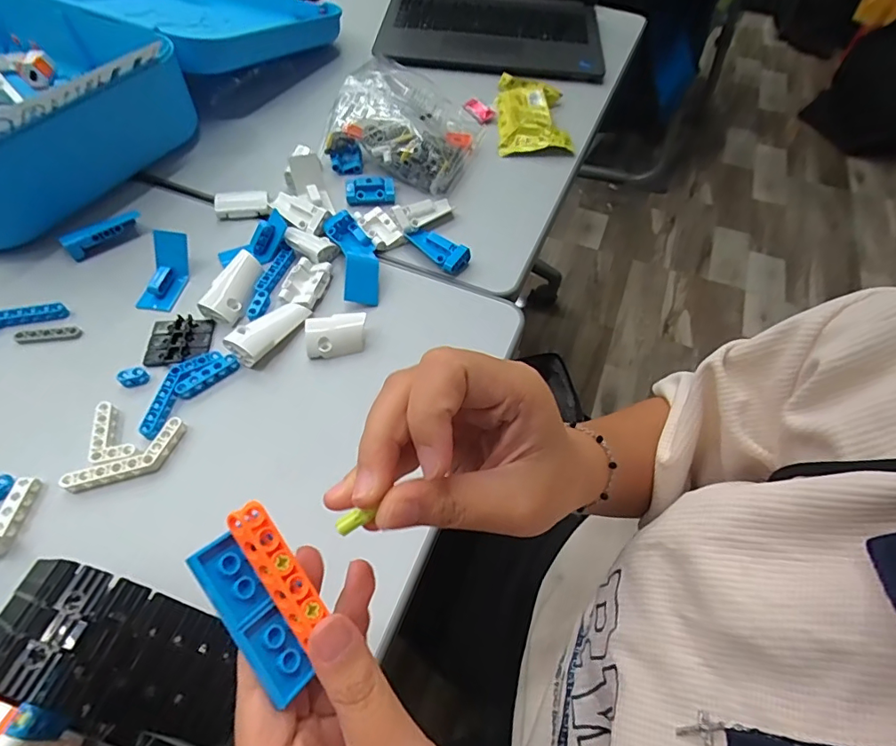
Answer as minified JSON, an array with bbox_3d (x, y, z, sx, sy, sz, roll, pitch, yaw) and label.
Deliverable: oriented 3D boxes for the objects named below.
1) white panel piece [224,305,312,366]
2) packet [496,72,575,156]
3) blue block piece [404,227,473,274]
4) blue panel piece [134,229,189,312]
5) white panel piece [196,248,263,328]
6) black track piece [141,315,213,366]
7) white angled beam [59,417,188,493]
[{"bbox_3d":[-0.146,-0.037,0.411,0.032,0.015,0.070,39,62,20],"label":"white panel piece"},{"bbox_3d":[0.105,-0.330,0.626,0.087,0.028,0.156,1,56,-3],"label":"packet"},{"bbox_3d":[-0.011,-0.123,0.483,0.066,0.021,0.027,41,63,21],"label":"blue block piece"},{"bbox_3d":[-0.247,-0.089,0.441,0.032,0.012,0.073,6,79,0],"label":"blue panel piece"},{"bbox_3d":[-0.183,-0.076,0.434,0.028,0.017,0.070,17,57,7],"label":"white panel piece"},{"bbox_3d":[-0.221,-0.028,0.412,0.049,0.004,0.049,-1,56,-5],"label":"black track piece"},{"bbox_3d":[-0.221,0.061,0.347,0.080,0.008,0.027,-30,63,-21],"label":"white angled beam"}]

